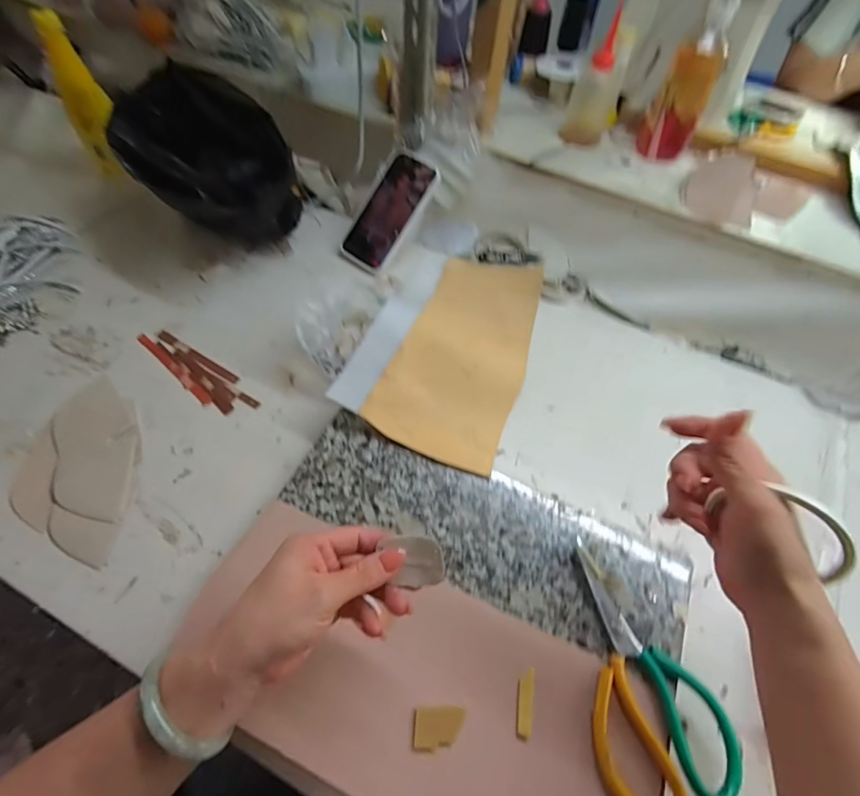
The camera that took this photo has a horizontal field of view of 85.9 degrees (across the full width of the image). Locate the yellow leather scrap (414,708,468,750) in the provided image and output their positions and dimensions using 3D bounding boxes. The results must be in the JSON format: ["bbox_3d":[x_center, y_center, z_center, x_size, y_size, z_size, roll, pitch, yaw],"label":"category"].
[{"bbox_3d":[0.007,0.243,0.341,0.037,0.005,0.024,2,55,-3],"label":"yellow leather scrap"}]

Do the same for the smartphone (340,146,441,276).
[{"bbox_3d":[-0.060,-0.264,0.658,0.087,0.011,0.167,34,99,21],"label":"smartphone"}]

